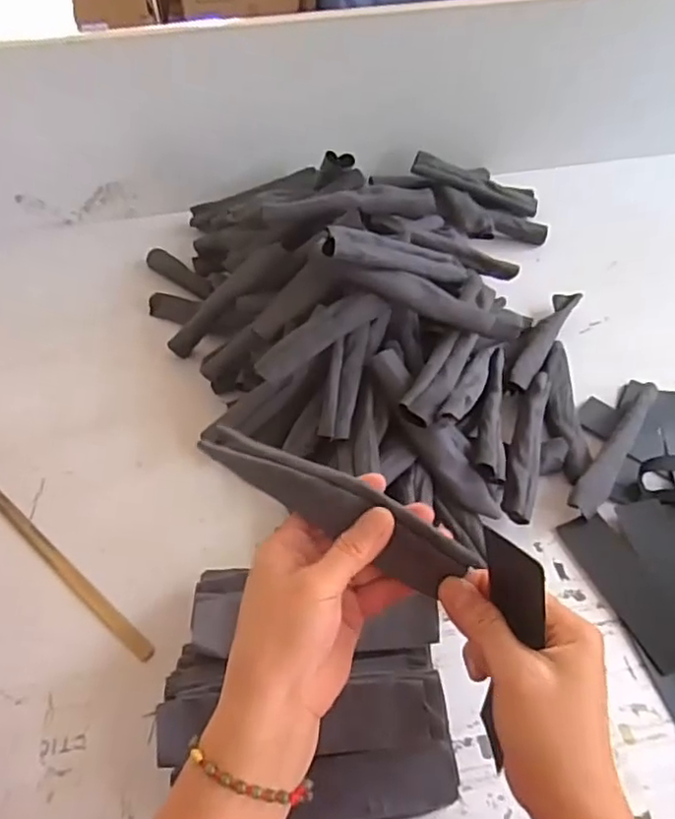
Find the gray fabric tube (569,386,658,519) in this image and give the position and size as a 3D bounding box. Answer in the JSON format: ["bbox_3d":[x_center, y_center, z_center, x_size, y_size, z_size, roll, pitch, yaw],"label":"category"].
[{"bbox_3d":[0.285,0.039,0.659,0.026,0.027,0.186,31,57,22],"label":"gray fabric tube"}]

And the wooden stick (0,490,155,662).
[{"bbox_3d":[-0.258,0.144,0.597,0.261,0.016,0.016,34,59,24],"label":"wooden stick"}]

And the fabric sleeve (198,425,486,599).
[{"bbox_3d":[-0.006,0.055,0.382,0.178,0.026,0.029,26,56,17],"label":"fabric sleeve"}]

